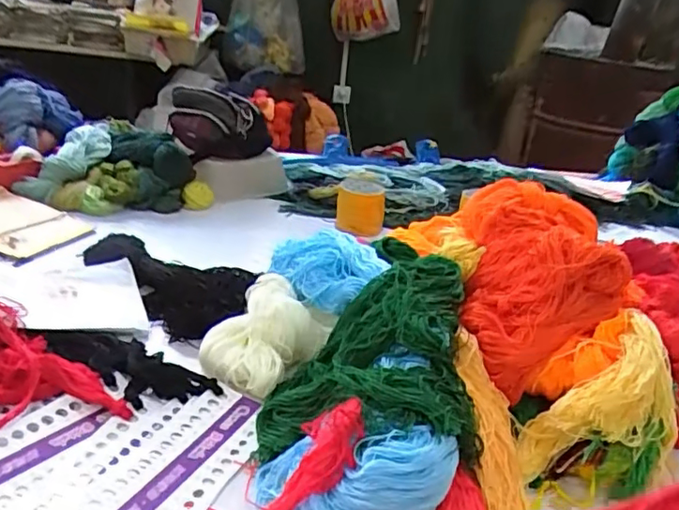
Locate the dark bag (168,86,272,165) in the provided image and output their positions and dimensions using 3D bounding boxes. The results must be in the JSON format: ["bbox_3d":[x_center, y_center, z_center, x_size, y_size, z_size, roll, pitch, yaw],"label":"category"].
[{"bbox_3d":[-0.236,-0.250,1.133,0.198,0.121,0.072,9,25,4],"label":"dark bag"}]

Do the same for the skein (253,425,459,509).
[{"bbox_3d":[0.009,0.175,0.464,0.157,0.071,0.083,11,25,9],"label":"skein"}]

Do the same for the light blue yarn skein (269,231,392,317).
[{"bbox_3d":[-0.013,0.015,0.693,0.096,0.049,0.141,-11,30,-34],"label":"light blue yarn skein"}]

